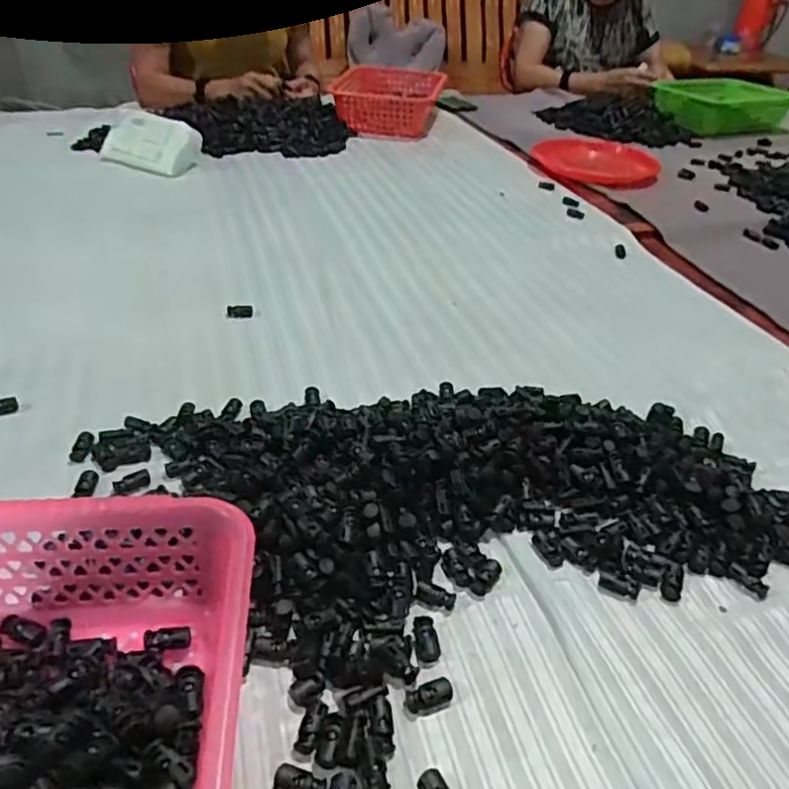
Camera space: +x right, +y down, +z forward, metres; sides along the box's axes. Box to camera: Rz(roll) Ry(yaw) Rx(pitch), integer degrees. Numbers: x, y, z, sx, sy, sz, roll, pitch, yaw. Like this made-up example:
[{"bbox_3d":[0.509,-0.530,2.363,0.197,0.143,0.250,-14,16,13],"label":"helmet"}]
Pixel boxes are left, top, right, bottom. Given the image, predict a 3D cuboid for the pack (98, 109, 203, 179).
[{"bbox_3d":[-0.409,-0.424,1.099,0.174,0.072,0.071,20,41,24],"label":"pack"}]

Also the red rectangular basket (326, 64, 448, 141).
[{"bbox_3d":[-0.016,-0.599,1.338,0.233,0.084,0.204,2,37,2],"label":"red rectangular basket"}]

